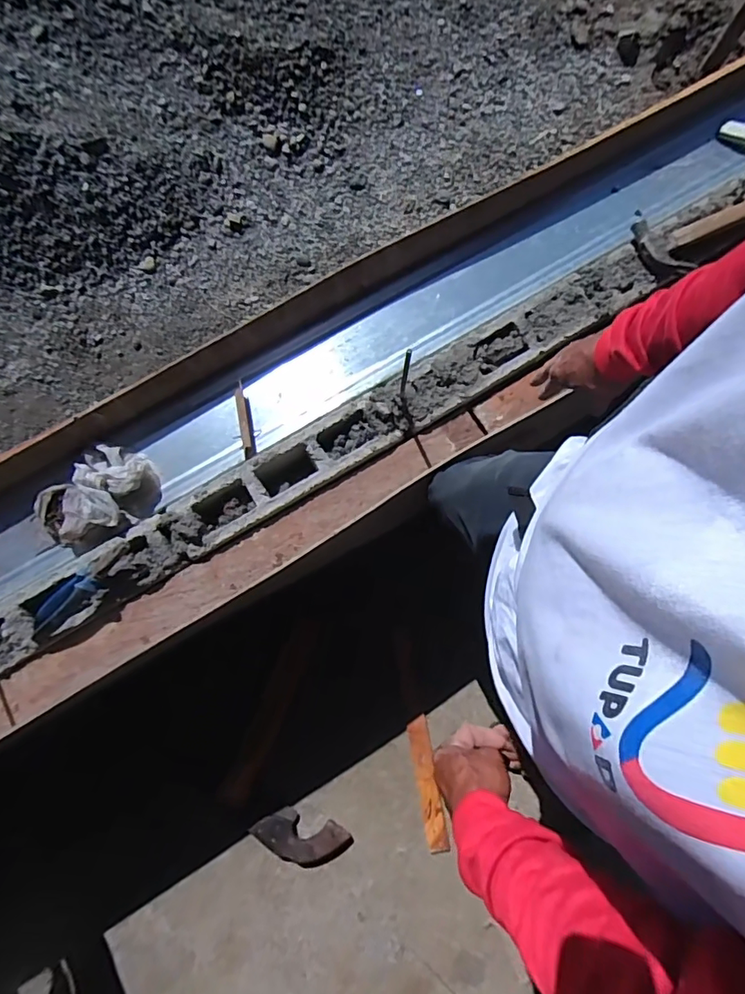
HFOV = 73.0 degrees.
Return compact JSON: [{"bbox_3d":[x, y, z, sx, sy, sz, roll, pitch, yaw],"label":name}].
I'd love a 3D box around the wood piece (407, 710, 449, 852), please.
[{"bbox_3d":[0.117,0.603,1.063,0.044,0.018,0.255,-10,78,-3],"label":"wood piece"}]

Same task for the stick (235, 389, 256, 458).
[{"bbox_3d":[-0.208,-0.120,0.821,0.019,0.016,0.116,-11,78,-3],"label":"stick"}]

